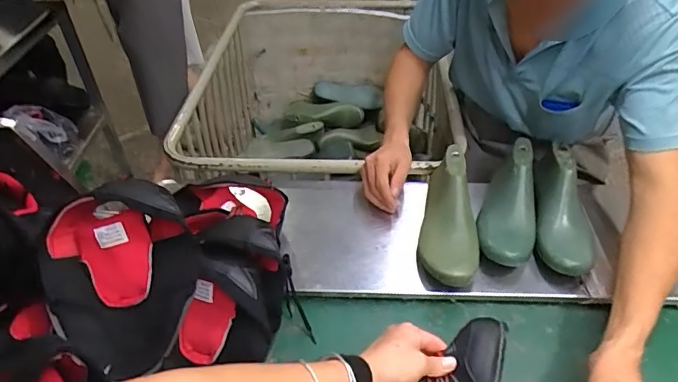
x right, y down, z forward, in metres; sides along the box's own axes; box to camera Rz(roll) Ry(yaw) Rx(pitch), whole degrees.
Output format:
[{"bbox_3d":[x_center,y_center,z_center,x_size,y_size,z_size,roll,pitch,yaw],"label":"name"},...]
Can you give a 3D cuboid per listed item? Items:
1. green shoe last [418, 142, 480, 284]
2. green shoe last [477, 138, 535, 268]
[{"bbox_3d":[0.171,0.028,0.738,0.077,0.079,0.241,6,42,8],"label":"green shoe last"},{"bbox_3d":[0.269,0.012,0.756,0.078,0.073,0.229,11,43,13],"label":"green shoe last"}]

